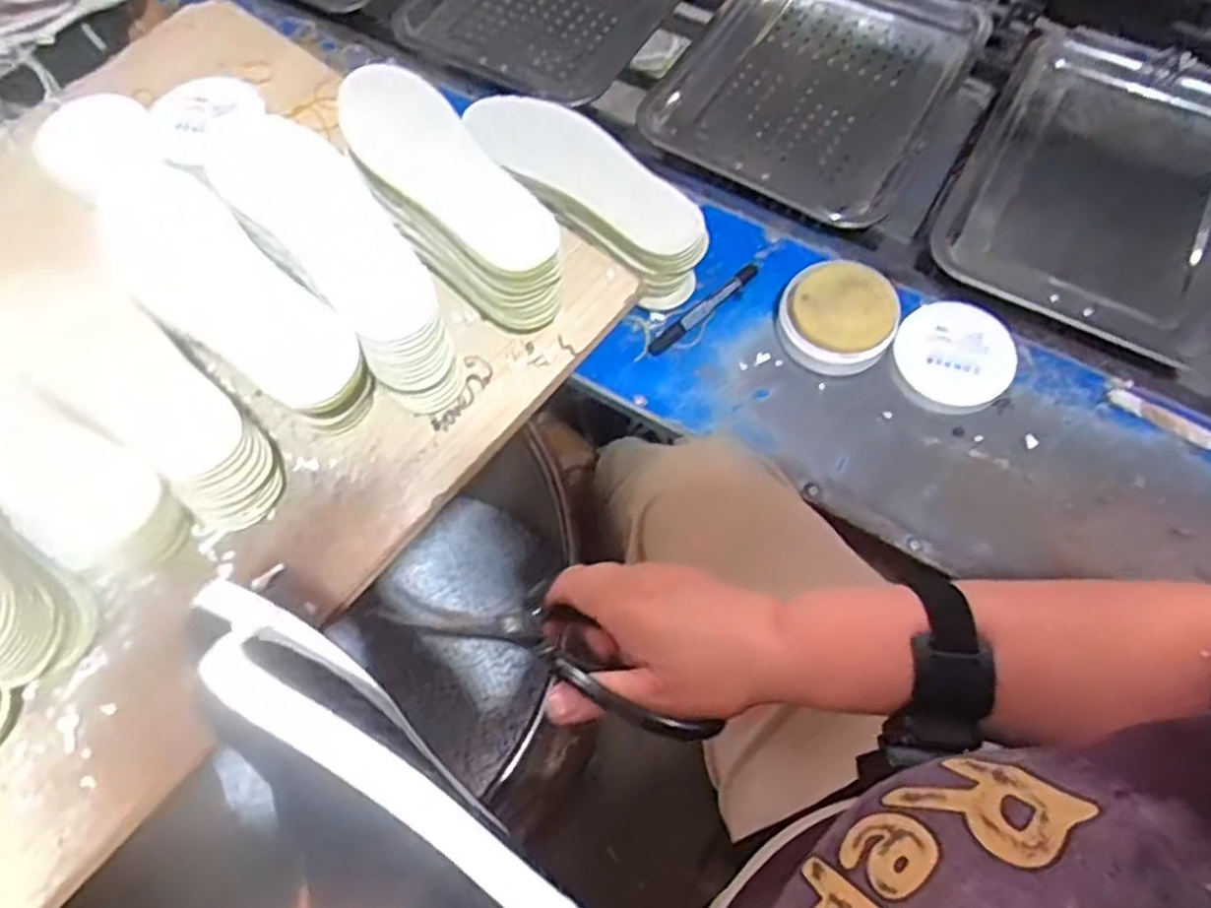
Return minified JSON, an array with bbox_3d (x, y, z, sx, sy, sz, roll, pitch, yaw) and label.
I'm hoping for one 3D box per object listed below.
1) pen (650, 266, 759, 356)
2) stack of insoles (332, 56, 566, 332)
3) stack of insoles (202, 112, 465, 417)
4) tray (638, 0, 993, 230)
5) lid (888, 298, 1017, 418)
[{"bbox_3d":[0.096,-0.140,0.720,0.140,0.014,0.017,-38,70,-17],"label":"pen"},{"bbox_3d":[-0.137,-0.217,0.649,0.099,0.079,0.282,-36,69,-16],"label":"stack of insoles"},{"bbox_3d":[-0.223,-0.164,0.616,0.090,0.125,0.293,-36,69,-16],"label":"stack of insoles"},{"bbox_3d":[0.223,-0.409,0.813,0.275,0.035,0.374,29,68,14],"label":"tray"},{"bbox_3d":[0.314,-0.089,0.679,0.101,0.031,0.101,0,64,0],"label":"lid"}]

